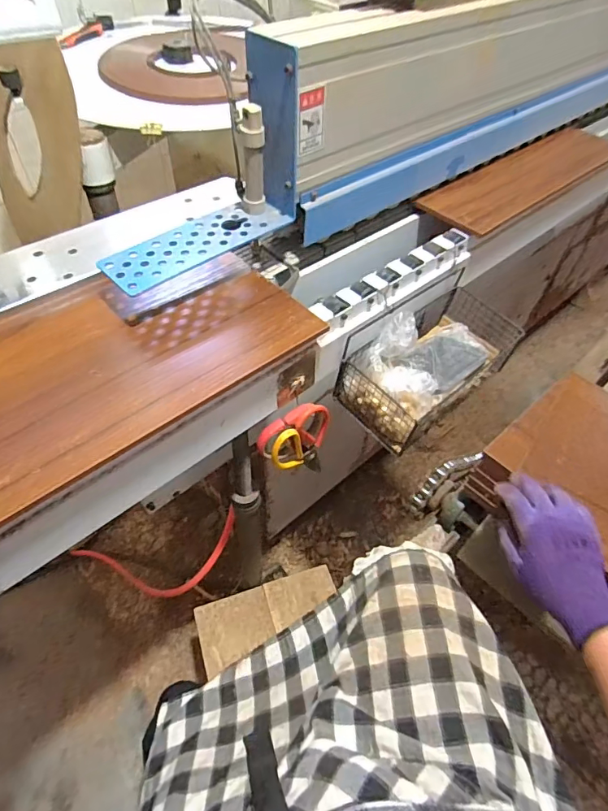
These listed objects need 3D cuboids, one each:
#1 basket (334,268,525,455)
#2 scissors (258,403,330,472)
[{"bbox_3d":[0.184,-0.074,0.686,0.260,0.109,0.134,-36,62,-27],"label":"basket"},{"bbox_3d":[-0.012,0.060,0.673,0.112,0.164,0.023,-21,57,-19],"label":"scissors"}]

